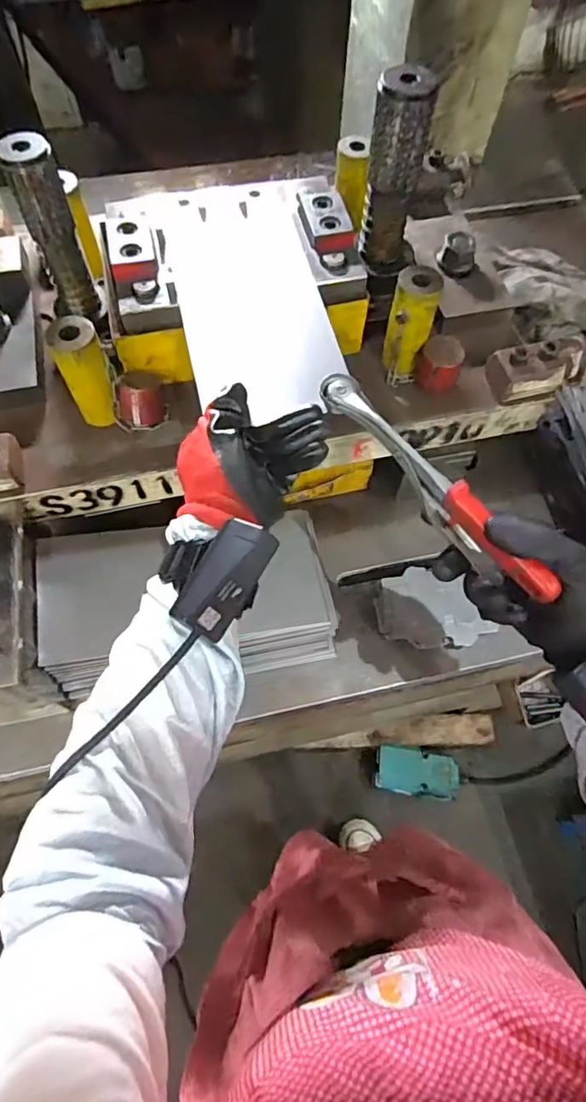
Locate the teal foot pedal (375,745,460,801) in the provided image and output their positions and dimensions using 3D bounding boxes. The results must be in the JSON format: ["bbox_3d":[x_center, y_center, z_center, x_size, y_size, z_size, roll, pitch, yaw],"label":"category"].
[{"bbox_3d":[0.289,0.512,1.273,0.189,0.081,0.096,6,65,2],"label":"teal foot pedal"}]

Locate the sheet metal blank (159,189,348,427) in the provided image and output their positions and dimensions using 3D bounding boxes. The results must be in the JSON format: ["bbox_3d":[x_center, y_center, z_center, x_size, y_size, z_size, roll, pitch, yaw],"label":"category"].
[{"bbox_3d":[-0.039,-0.227,0.484,0.120,0.006,0.263,-11,65,-6],"label":"sheet metal blank"}]

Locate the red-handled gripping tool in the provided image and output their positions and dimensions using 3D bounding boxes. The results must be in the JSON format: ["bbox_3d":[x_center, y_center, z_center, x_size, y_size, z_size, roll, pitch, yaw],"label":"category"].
[{"bbox_3d":[0.092,-0.047,0.388,0.023,0.053,0.212,-34,73,-16],"label":"red-handled gripping tool"}]

